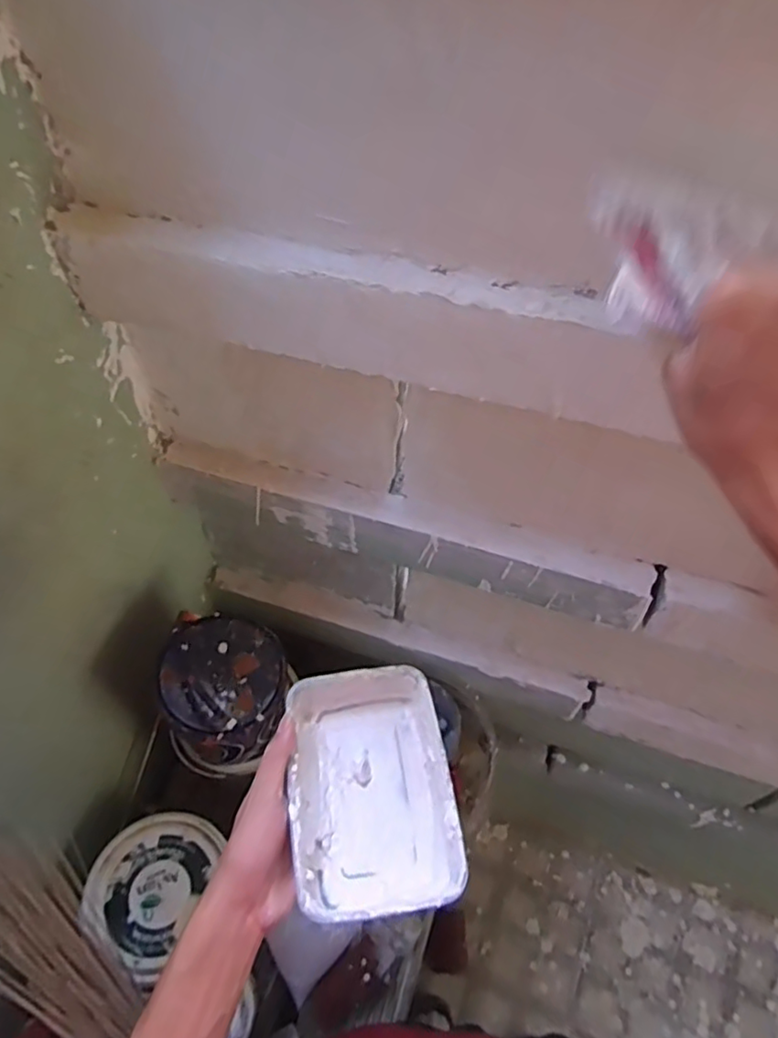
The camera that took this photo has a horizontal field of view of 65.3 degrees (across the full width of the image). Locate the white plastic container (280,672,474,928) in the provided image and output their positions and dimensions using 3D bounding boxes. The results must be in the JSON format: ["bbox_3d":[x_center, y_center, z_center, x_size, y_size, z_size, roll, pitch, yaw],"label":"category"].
[{"bbox_3d":[-0.012,0.199,0.460,0.111,0.056,0.170,-9,55,-4],"label":"white plastic container"}]

